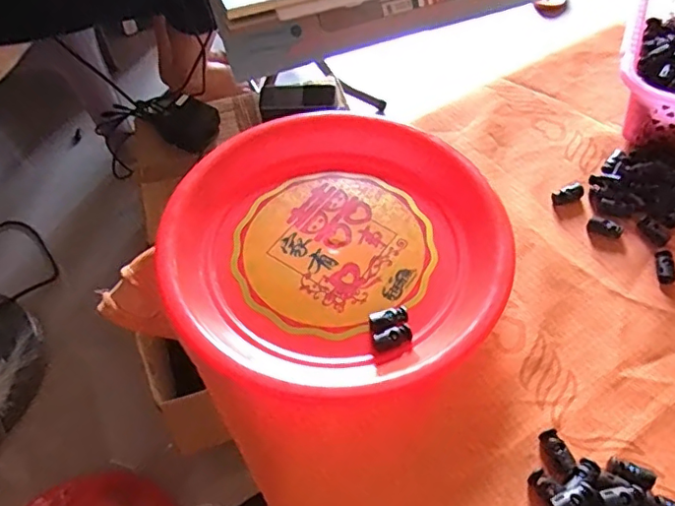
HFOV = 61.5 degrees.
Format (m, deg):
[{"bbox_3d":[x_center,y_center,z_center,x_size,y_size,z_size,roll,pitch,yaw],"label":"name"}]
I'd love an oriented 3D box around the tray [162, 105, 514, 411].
[{"bbox_3d":[-0.001,-0.009,0.439,0.243,0.035,0.255,-11,56,-7],"label":"tray"}]

